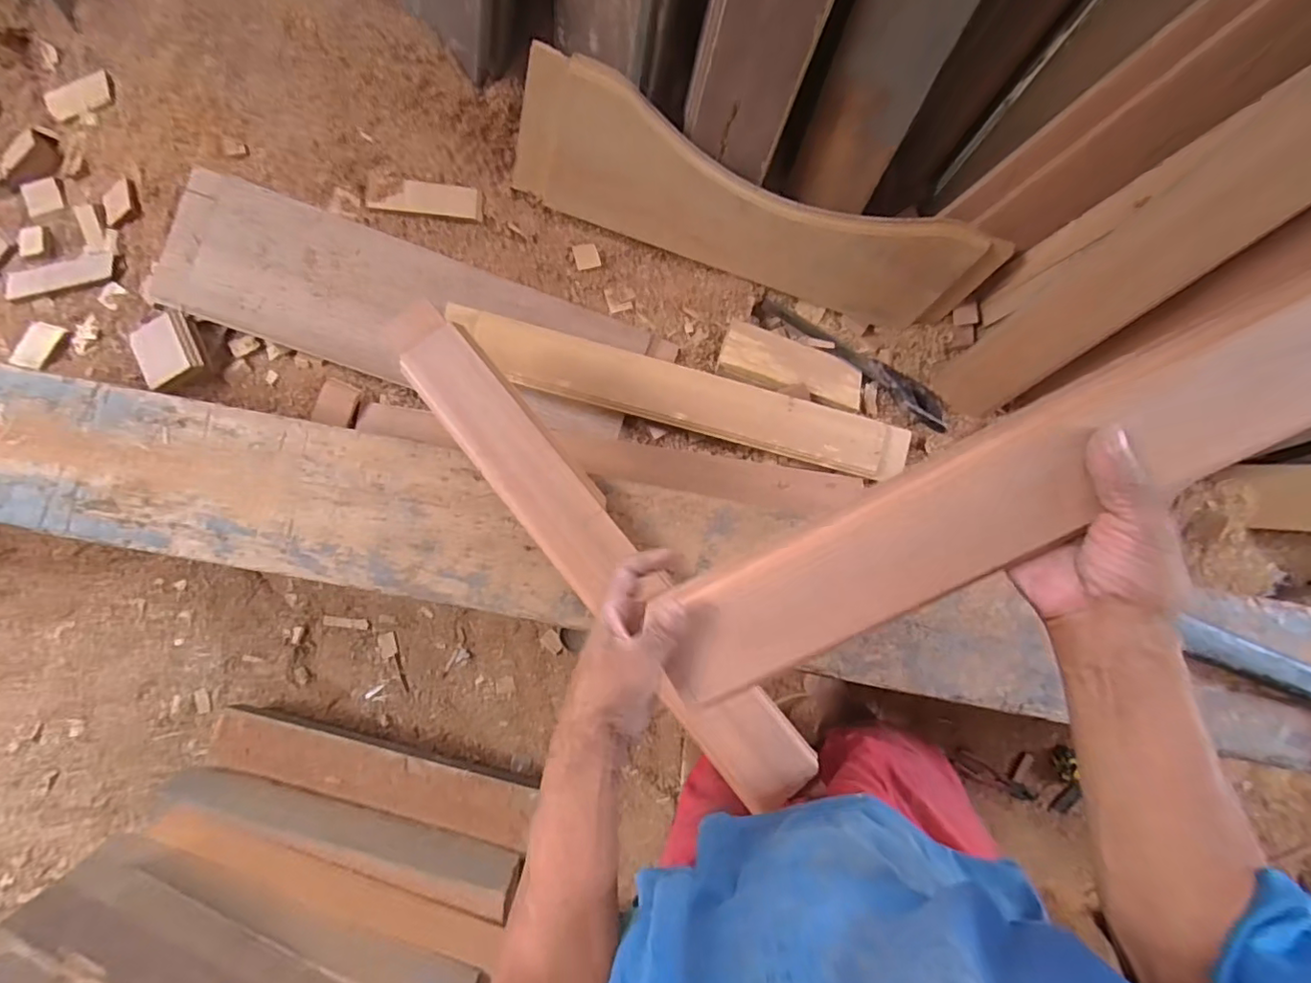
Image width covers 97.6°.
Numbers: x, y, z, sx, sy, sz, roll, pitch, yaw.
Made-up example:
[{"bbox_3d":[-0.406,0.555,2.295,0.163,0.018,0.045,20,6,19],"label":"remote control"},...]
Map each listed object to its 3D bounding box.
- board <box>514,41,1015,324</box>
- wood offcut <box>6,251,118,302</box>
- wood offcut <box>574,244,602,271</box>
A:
[{"bbox_3d":[0.159,-0.396,0.841,0.715,0.208,0.037,14,59,-13],"label":"board"},{"bbox_3d":[-0.897,-0.324,0.861,0.176,0.010,0.047,-12,84,0],"label":"wood offcut"},{"bbox_3d":[-0.106,-0.363,0.886,0.038,0.004,0.037,-17,100,-8],"label":"wood offcut"}]

